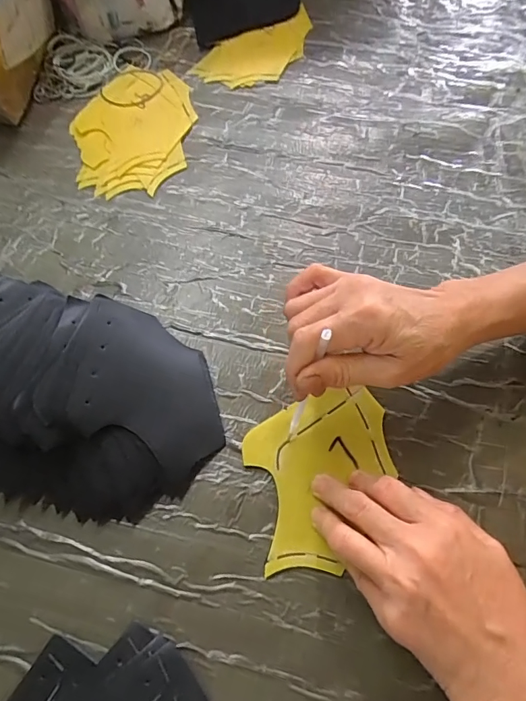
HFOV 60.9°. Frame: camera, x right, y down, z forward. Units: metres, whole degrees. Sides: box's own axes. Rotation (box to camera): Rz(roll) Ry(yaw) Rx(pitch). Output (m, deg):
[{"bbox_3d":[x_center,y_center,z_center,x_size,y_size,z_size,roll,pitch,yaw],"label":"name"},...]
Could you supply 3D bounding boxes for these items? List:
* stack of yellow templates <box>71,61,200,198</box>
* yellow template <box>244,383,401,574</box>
[{"bbox_3d":[-0.130,-0.227,0.452,0.120,0.011,0.157,-13,68,-4],"label":"stack of yellow templates"},{"bbox_3d":[0.042,0.090,0.319,0.101,0.004,0.118,-7,67,0],"label":"yellow template"}]

